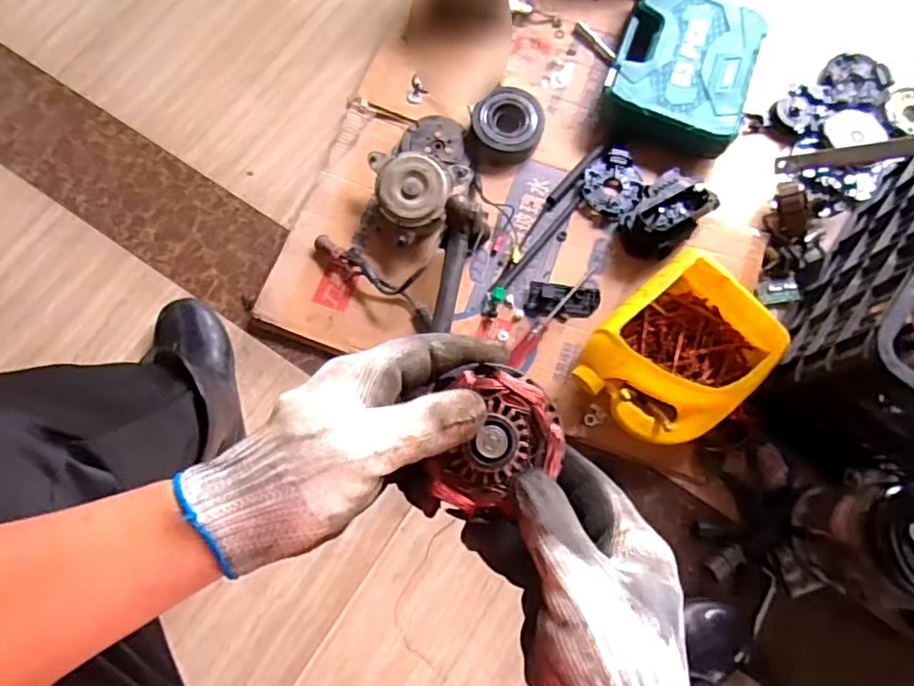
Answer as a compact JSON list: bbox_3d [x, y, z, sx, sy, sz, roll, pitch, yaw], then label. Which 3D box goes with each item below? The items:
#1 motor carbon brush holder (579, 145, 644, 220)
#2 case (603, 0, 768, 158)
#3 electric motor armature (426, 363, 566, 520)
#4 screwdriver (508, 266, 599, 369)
[{"bbox_3d":[0.224,-0.230,0.861,0.082,0.030,0.103,11,70,5],"label":"motor carbon brush holder"},{"bbox_3d":[0.336,-0.405,0.894,0.198,0.073,0.249,19,71,8],"label":"case"},{"bbox_3d":[0.020,0.048,0.294,0.062,0.032,0.072,9,70,4],"label":"electric motor armature"},{"bbox_3d":[0.126,-0.036,0.808,0.021,0.018,0.181,37,74,13],"label":"screwdriver"}]

